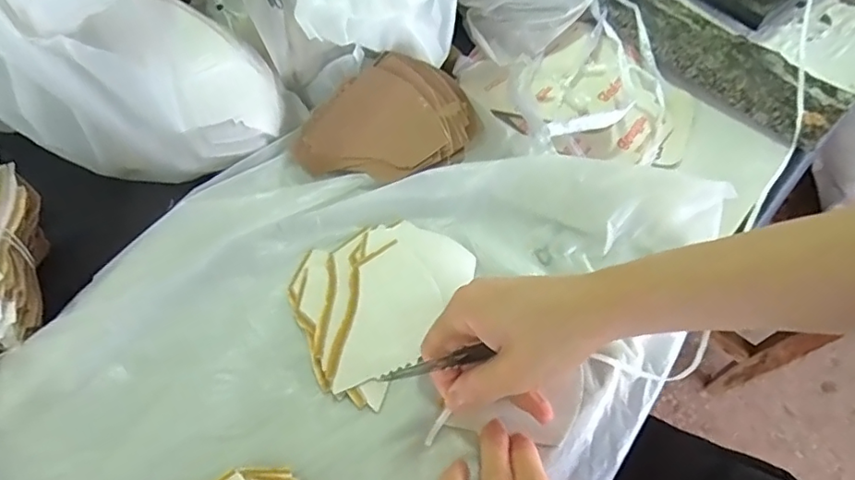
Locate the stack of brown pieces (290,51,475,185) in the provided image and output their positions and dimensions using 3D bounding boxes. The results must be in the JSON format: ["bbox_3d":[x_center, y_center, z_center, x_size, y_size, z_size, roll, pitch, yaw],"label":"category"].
[{"bbox_3d":[-0.026,-0.089,0.424,0.128,0.039,0.091,-40,69,-21],"label":"stack of brown pieces"}]

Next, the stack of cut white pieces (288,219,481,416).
[{"bbox_3d":[-0.039,0.035,0.372,0.098,0.010,0.123,29,64,14],"label":"stack of cut white pieces"}]

